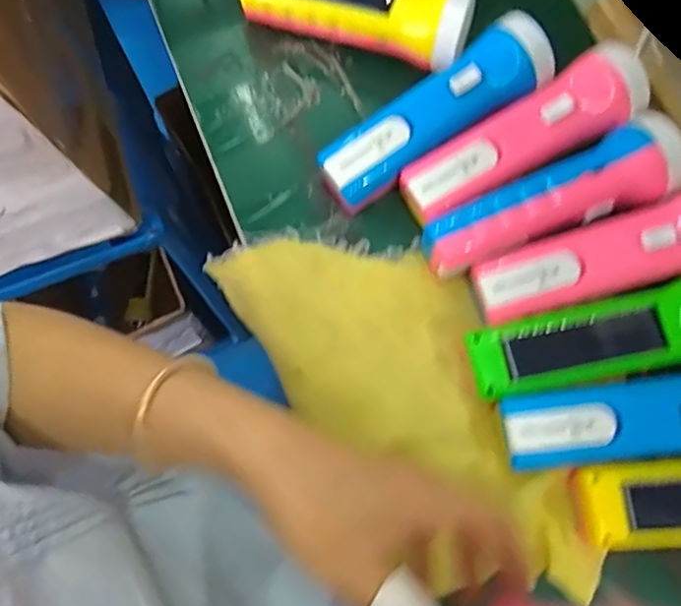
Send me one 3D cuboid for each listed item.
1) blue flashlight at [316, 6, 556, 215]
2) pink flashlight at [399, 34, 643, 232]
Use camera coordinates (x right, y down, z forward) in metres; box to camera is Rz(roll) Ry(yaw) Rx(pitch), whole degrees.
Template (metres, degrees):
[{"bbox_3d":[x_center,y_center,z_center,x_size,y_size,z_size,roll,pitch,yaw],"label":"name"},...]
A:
[{"bbox_3d":[0.062,-0.121,0.374,0.168,0.054,0.048,-35,78,-11],"label":"blue flashlight"},{"bbox_3d":[0.116,-0.104,0.366,0.166,0.052,0.049,-28,77,-10],"label":"pink flashlight"}]

